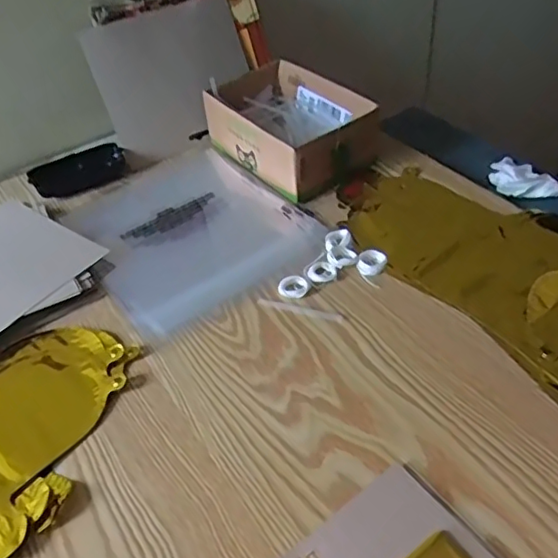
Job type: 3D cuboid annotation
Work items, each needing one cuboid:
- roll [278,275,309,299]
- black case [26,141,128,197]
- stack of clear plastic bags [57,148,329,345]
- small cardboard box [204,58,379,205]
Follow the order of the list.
[{"bbox_3d":[0.013,0.007,0.548,0.028,0.008,0.022,-8,43,-1],"label":"roll"},{"bbox_3d":[-0.240,-0.131,0.712,0.107,0.019,0.065,-26,46,-20],"label":"black case"},{"bbox_3d":[-0.104,-0.058,0.649,0.219,0.011,0.264,-32,48,-24],"label":"stack of clear plastic bags"},{"bbox_3d":[0.014,-0.182,0.698,0.137,0.062,0.201,-30,48,-23],"label":"small cardboard box"}]

